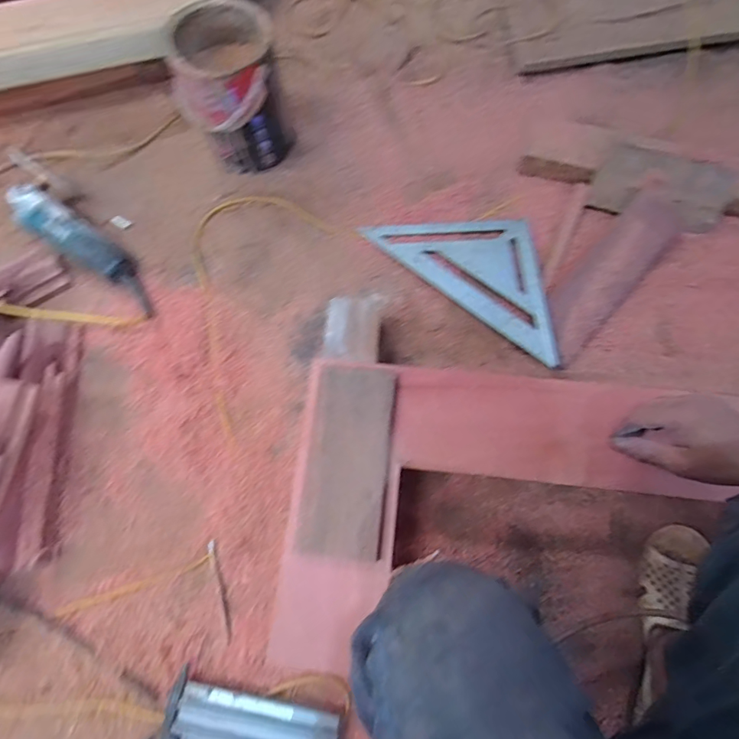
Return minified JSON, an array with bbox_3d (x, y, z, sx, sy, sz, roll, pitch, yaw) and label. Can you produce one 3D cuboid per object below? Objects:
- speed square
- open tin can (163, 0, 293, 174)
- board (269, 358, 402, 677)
[{"bbox_3d":[0.193,-0.181,0.721,0.378,0.022,0.187,40,73,23],"label":"speed square"},{"bbox_3d":[-0.237,-0.481,0.752,0.168,0.181,0.174,-18,73,-4],"label":"open tin can"},{"bbox_3d":[-0.029,0.166,0.532,0.123,0.032,0.358,6,72,4],"label":"board"}]

